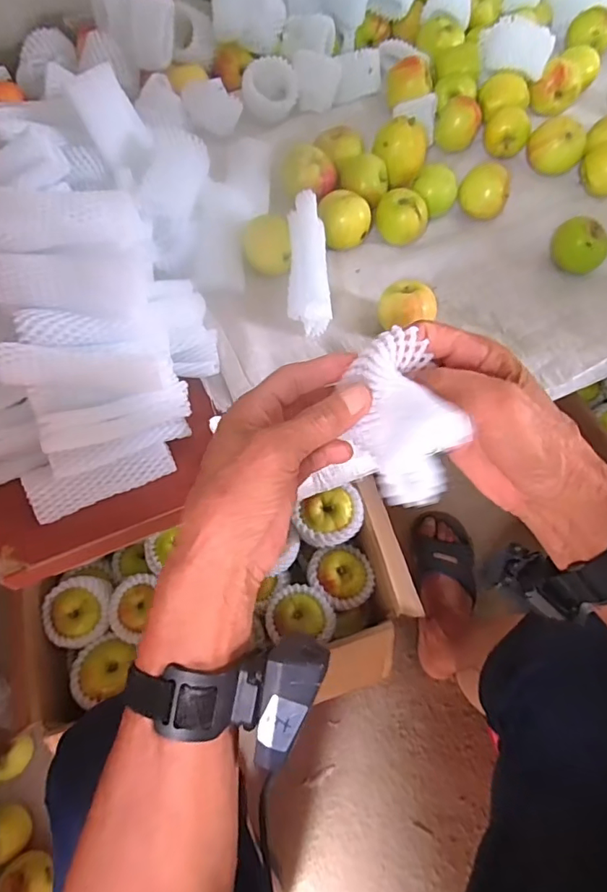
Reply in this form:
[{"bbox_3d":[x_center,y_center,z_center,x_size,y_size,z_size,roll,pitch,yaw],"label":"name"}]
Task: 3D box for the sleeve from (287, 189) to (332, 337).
[{"bbox_3d":[0.003,-0.191,0.538,0.043,0.033,0.139,-4,91,-5],"label":"sleeve"}]

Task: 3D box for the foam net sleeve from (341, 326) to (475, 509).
[{"bbox_3d":[0.053,-0.019,0.277,0.046,0.041,0.116,-1,45,-3],"label":"foam net sleeve"}]

